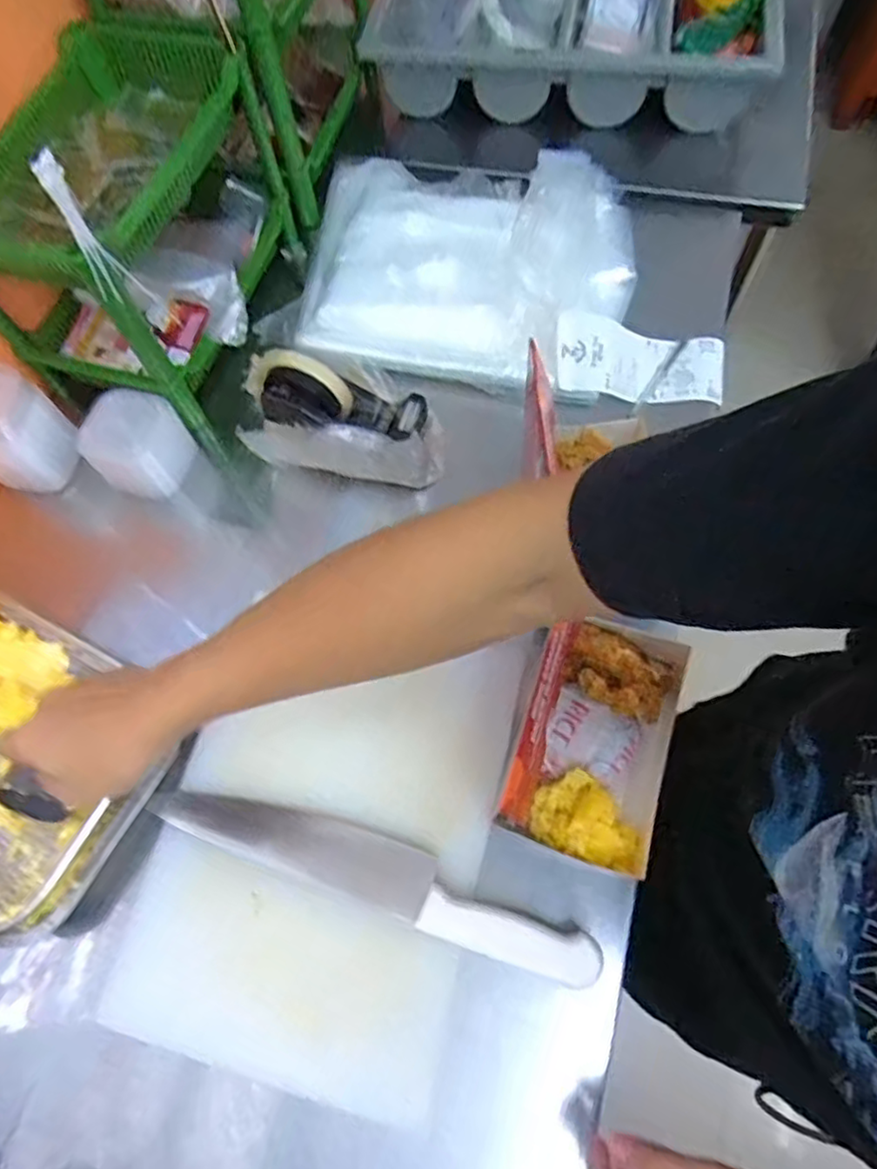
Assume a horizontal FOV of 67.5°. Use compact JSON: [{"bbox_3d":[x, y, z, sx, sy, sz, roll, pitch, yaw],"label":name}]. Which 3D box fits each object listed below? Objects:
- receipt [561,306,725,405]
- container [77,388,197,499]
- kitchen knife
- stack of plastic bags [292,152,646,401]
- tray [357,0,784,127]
[{"bbox_3d":[0.209,-0.229,0.677,0.180,0.033,0.080,6,66,-9],"label":"receipt"},{"bbox_3d":[-0.296,-0.139,0.646,0.079,0.072,0.084,18,69,11],"label":"container"},{"bbox_3d":[-0.055,0.213,0.493,0.345,0.027,0.049,18,69,11],"label":"kitchen knife"},{"bbox_3d":[0.034,-0.391,0.742,0.373,0.065,0.366,10,67,8],"label":"stack of plastic bags"},{"bbox_3d":[0.175,-0.764,0.848,0.521,0.122,0.295,4,67,5],"label":"tray"}]

